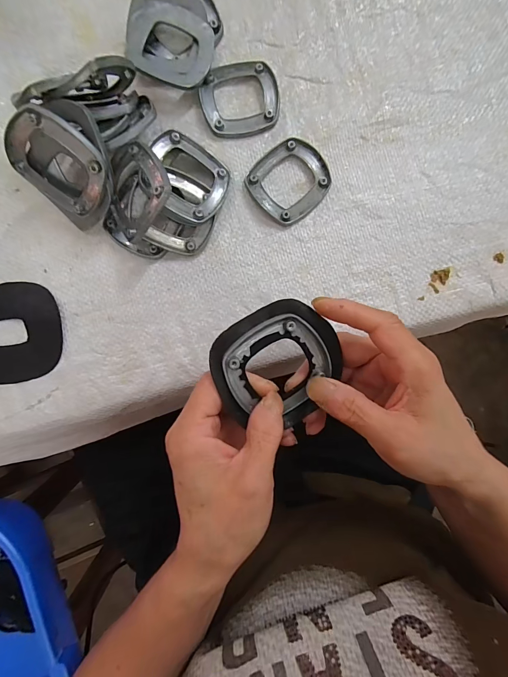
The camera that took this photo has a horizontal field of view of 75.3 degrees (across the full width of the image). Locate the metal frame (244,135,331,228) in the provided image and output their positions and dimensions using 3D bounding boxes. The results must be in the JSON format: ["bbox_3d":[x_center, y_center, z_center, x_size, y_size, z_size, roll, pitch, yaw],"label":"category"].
[{"bbox_3d":[0.027,-0.126,0.261,0.062,0.009,0.058,-40,90,-2],"label":"metal frame"}]

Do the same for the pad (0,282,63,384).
[{"bbox_3d":[-0.190,-0.004,0.255,0.080,0.004,0.075,-3,89,-1],"label":"pad"}]

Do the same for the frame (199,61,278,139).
[{"bbox_3d":[-0.011,-0.192,0.262,0.061,0.008,0.056,-9,89,-1],"label":"frame"}]

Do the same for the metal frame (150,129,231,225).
[{"bbox_3d":[-0.050,-0.117,0.244,0.059,0.006,0.060,28,80,-18],"label":"metal frame"}]

